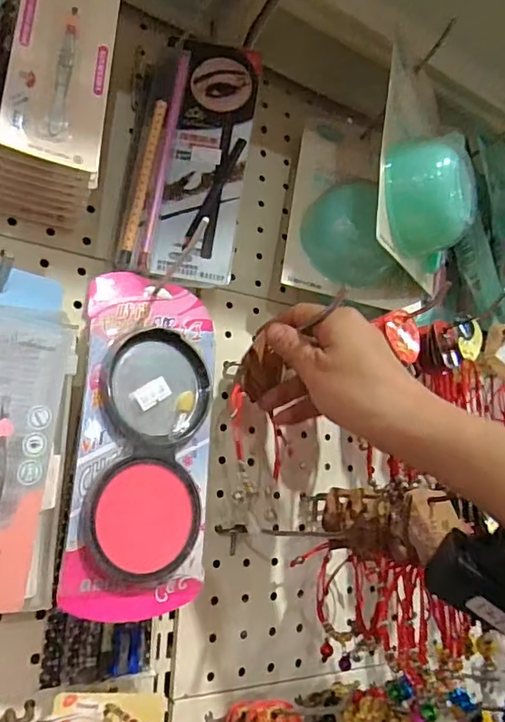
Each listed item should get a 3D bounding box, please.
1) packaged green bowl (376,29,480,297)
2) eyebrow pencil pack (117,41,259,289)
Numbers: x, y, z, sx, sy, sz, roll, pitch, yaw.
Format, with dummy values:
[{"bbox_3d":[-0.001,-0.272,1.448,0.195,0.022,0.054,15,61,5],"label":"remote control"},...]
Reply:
[{"bbox_3d":[0.135,-0.151,0.404,0.063,0.161,0.108,-3,-15,22],"label":"packaged green bowl"},{"bbox_3d":[-0.043,-0.146,0.375,0.082,0.179,0.017,4,-14,-5],"label":"eyebrow pencil pack"}]

